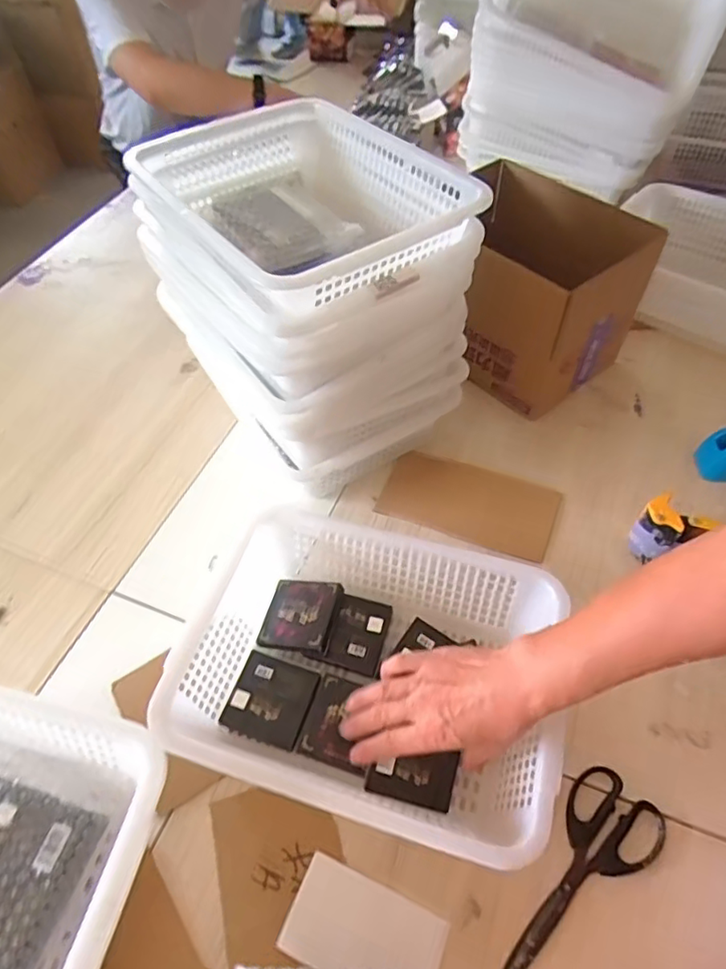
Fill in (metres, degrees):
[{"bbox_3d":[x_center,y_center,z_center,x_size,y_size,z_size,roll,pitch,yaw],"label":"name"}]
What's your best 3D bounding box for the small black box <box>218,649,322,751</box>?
[{"bbox_3d":[-0.093,0.219,0.600,0.079,0.014,0.079,14,53,14],"label":"small black box"}]

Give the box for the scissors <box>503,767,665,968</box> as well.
[{"bbox_3d":[0.187,0.346,0.508,0.079,0.005,0.199,35,60,27],"label":"scissors"}]

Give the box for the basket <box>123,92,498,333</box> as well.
[{"bbox_3d":[-0.071,-0.289,0.634,0.263,0.102,0.350,-32,58,-20],"label":"basket"}]

